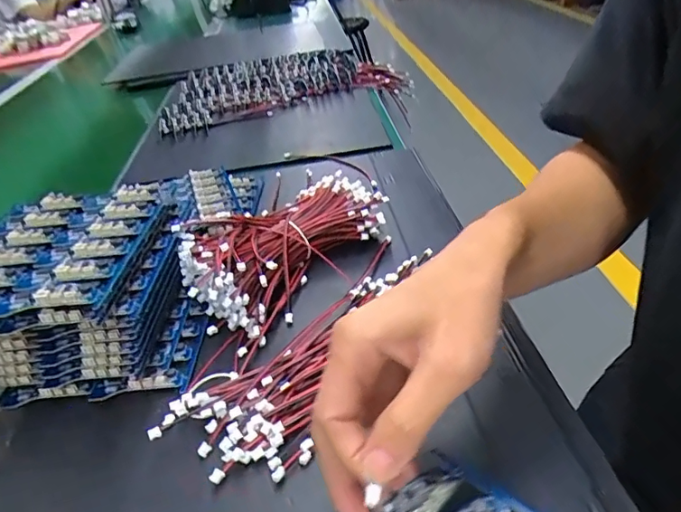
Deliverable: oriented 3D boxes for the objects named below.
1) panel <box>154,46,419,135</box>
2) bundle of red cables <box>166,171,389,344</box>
[{"bbox_3d":[-0.108,-0.330,0.970,0.453,0.041,0.290,-16,34,-10],"label":"panel"},{"bbox_3d":[-0.057,-0.019,0.460,0.123,0.055,0.194,19,43,35],"label":"bundle of red cables"}]

